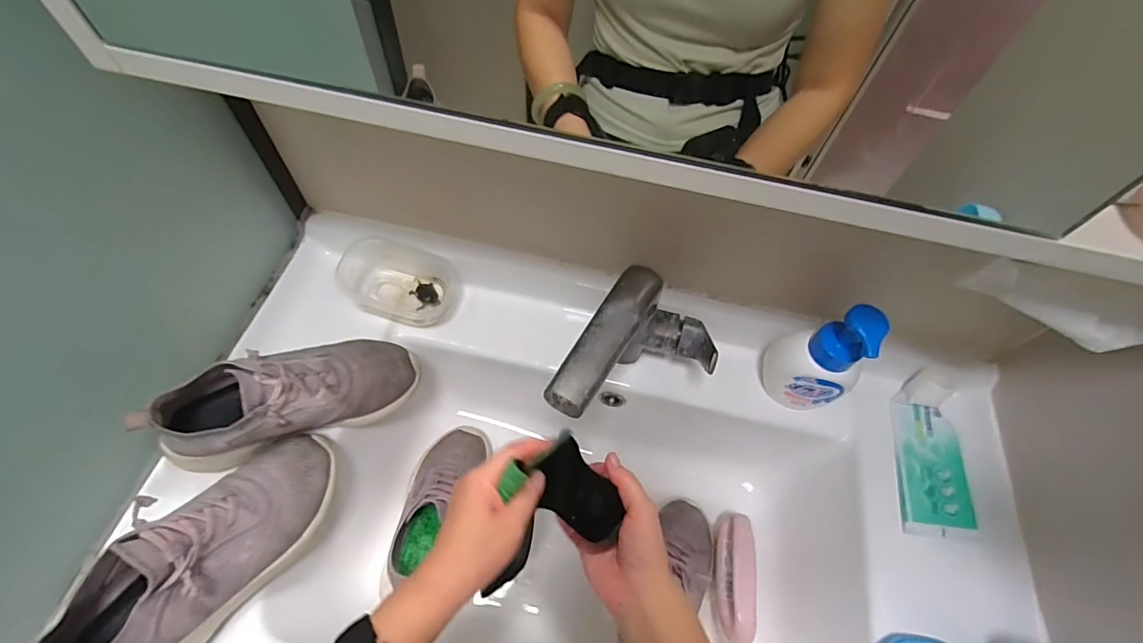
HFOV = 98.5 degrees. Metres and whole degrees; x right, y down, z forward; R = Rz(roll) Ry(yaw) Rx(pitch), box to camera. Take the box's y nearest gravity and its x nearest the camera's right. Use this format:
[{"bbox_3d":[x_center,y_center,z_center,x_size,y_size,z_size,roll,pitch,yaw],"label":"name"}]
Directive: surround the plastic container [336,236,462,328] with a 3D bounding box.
[{"bbox_3d":[-0.198,-0.046,0.571,0.126,0.062,0.076,13,59,3],"label":"plastic container"}]

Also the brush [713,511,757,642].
[{"bbox_3d":[0.180,0.279,0.543,0.033,0.048,0.127,12,59,3],"label":"brush"}]

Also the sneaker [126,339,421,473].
[{"bbox_3d":[-0.265,0.067,0.473,0.225,0.084,0.082,-14,61,-27],"label":"sneaker"}]

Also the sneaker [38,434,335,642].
[{"bbox_3d":[-0.292,0.183,0.397,0.086,0.103,0.224,31,50,13],"label":"sneaker"}]

